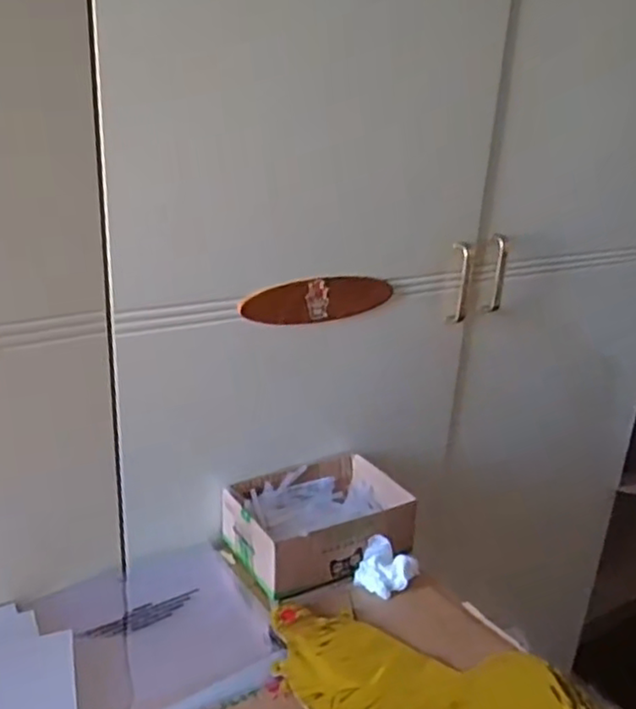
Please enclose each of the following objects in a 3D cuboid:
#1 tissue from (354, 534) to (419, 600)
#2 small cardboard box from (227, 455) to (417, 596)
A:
[{"bbox_3d":[0.072,0.223,0.702,0.063,0.041,0.044,8,22,10],"label":"tissue"},{"bbox_3d":[0.004,0.184,0.748,0.190,0.066,0.146,-9,25,-31],"label":"small cardboard box"}]

